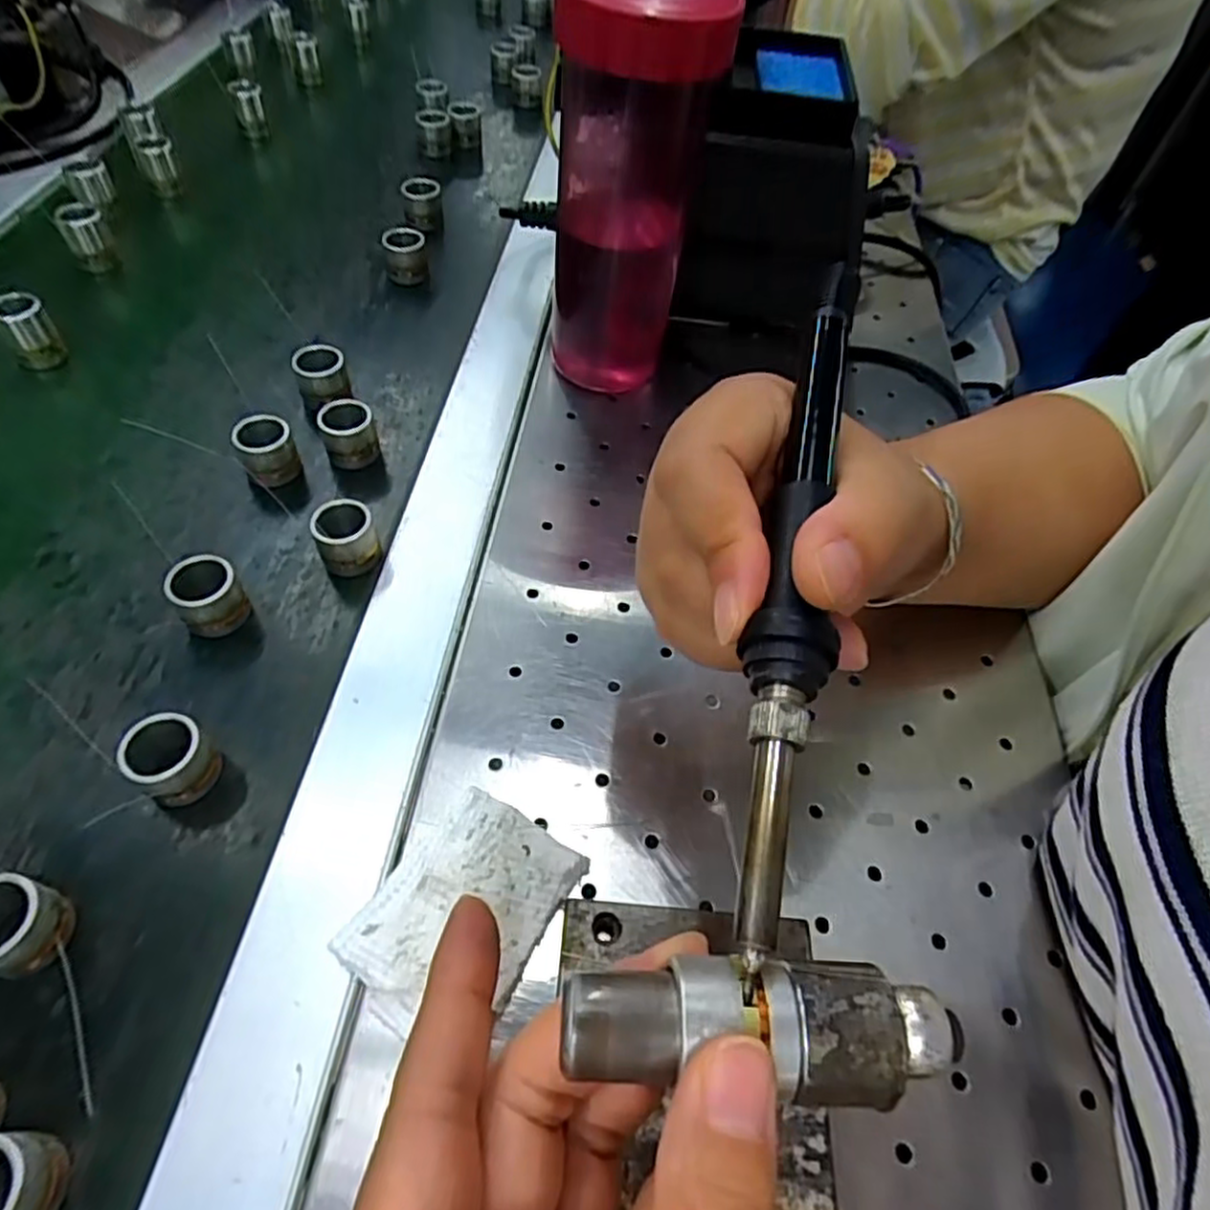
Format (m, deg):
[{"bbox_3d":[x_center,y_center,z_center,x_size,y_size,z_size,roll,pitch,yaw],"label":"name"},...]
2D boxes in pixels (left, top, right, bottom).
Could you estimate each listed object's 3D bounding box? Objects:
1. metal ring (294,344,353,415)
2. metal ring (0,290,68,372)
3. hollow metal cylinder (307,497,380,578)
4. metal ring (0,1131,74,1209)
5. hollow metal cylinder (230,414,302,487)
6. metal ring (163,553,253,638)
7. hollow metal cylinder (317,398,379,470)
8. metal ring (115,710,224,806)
[{"bbox_3d":[-0.143,-0.114,0.370,0.024,0.027,0.024,2,54,-3],"label":"metal ring"},{"bbox_3d":[-0.294,-0.138,0.375,0.022,0.039,0.022,2,54,-3],"label":"metal ring"},{"bbox_3d":[-0.109,-0.027,0.308,0.023,0.027,0.023,2,54,-3],"label":"hollow metal cylinder"},{"bbox_3d":[-0.152,0.147,0.182,0.024,0.026,0.025,2,54,-3],"label":"metal ring"},{"bbox_3d":[-0.156,-0.071,0.337,0.024,0.026,0.024,2,54,-3],"label":"hollow metal cylinder"},{"bbox_3d":[-0.156,-0.003,0.288,0.023,0.027,0.021,2,54,-3],"label":"metal ring"},{"bbox_3d":[-0.121,-0.080,0.347,0.024,0.026,0.024,-12,56,-13],"label":"hollow metal cylinder"},{"bbox_3d":[-0.146,0.053,0.247,0.023,0.027,0.024,2,54,-3],"label":"metal ring"}]

